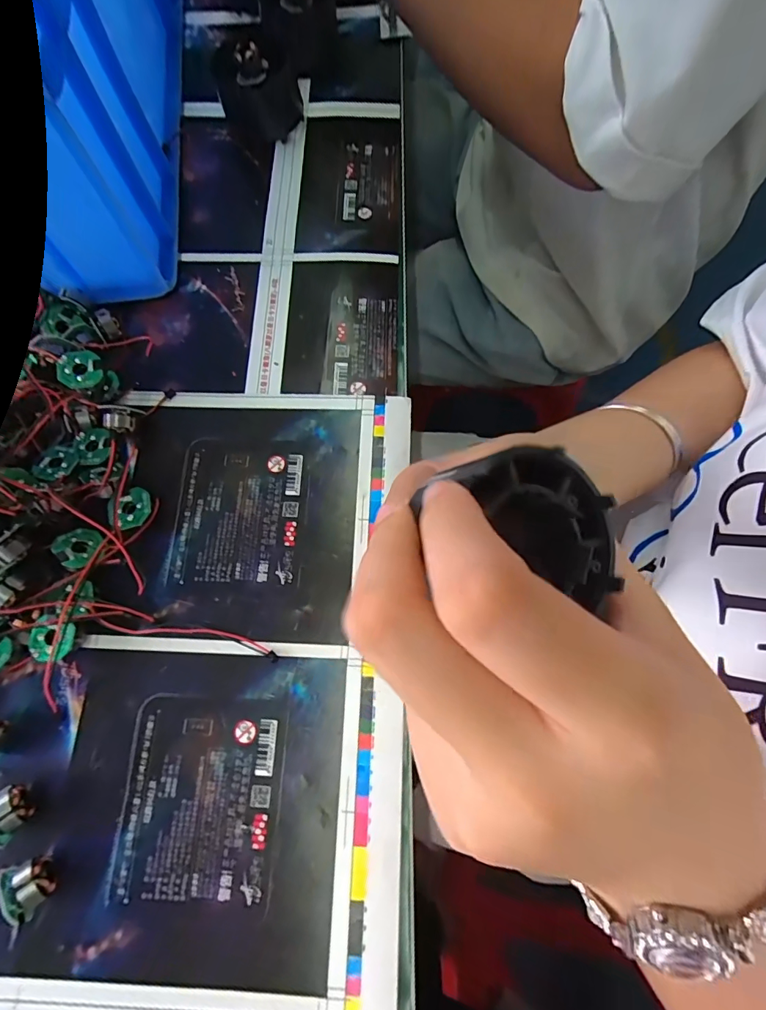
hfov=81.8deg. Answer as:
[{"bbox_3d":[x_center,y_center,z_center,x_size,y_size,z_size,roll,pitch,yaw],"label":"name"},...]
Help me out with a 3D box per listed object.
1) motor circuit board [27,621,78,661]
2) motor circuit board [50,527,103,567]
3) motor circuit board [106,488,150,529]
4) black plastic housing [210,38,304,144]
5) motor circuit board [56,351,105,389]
[{"bbox_3d":[-0.148,0.061,0.197,0.021,0.004,0.016,-2,76,4],"label":"motor circuit board"},{"bbox_3d":[-0.146,0.020,0.209,0.019,0.004,0.021,13,48,-11],"label":"motor circuit board"},{"bbox_3d":[-0.123,0.002,0.214,0.020,0.004,0.019,-34,75,-9],"label":"motor circuit board"},{"bbox_3d":[-0.082,-0.269,0.287,0.052,0.042,0.034,-6,73,-1],"label":"black plastic housing"},{"bbox_3d":[-0.153,-0.068,0.223,0.019,0.007,0.018,-13,73,-3],"label":"motor circuit board"}]

